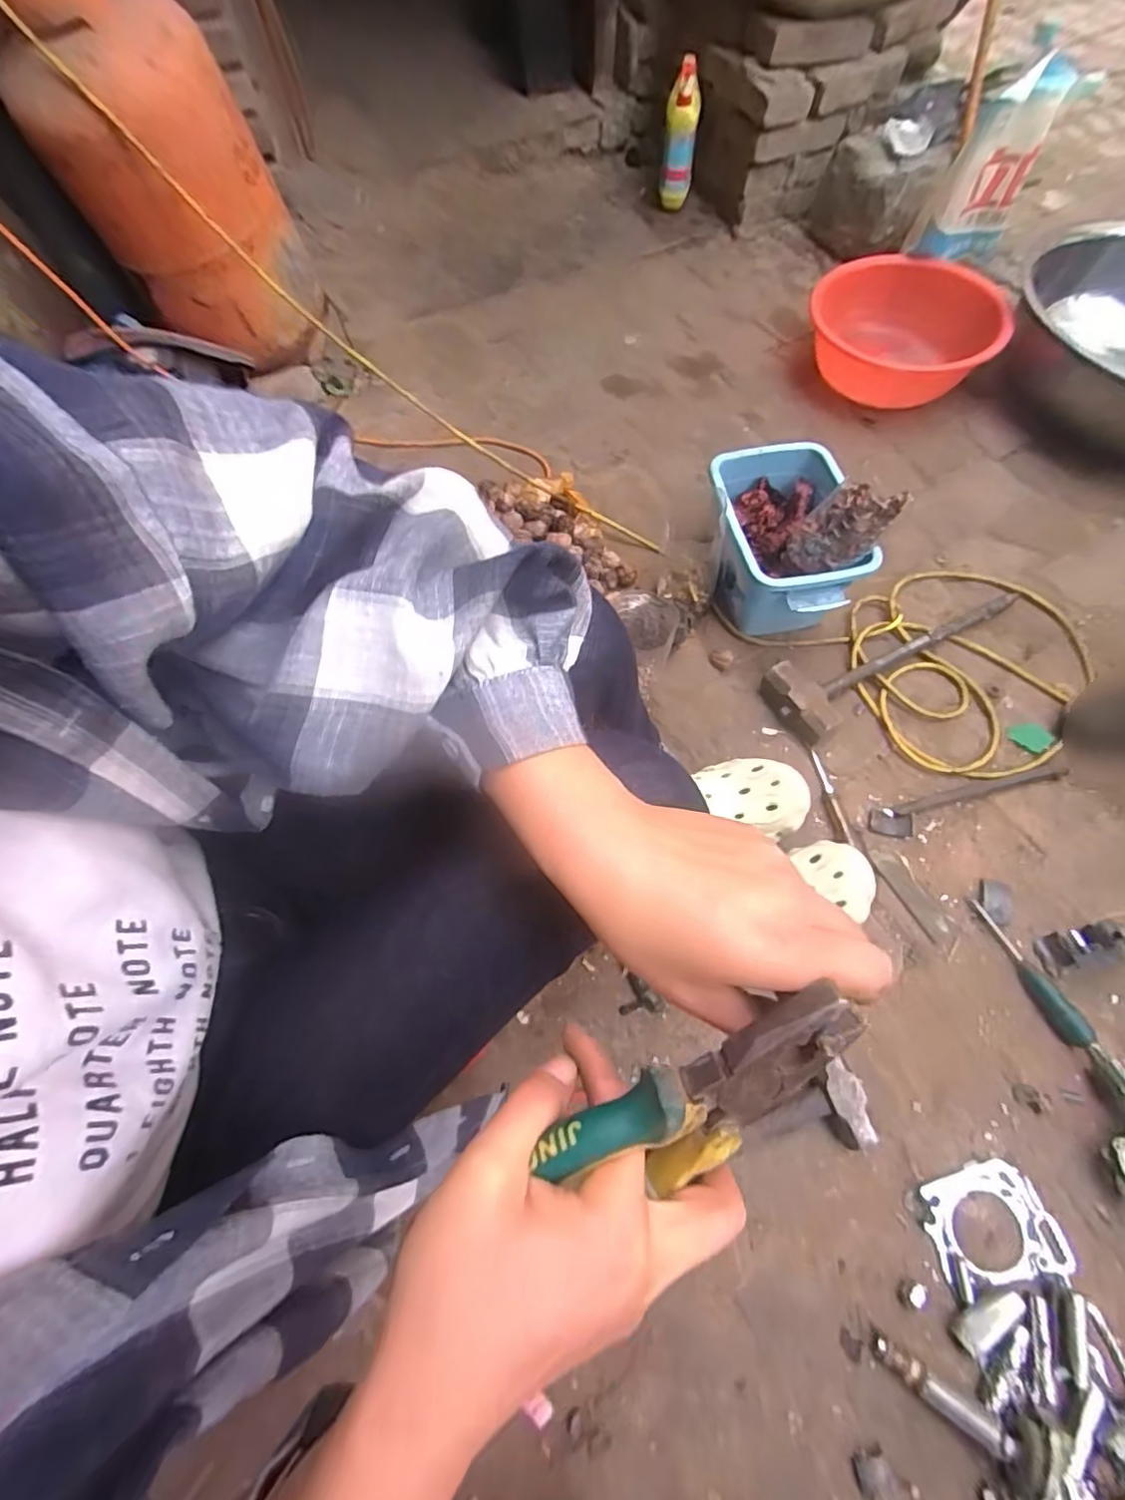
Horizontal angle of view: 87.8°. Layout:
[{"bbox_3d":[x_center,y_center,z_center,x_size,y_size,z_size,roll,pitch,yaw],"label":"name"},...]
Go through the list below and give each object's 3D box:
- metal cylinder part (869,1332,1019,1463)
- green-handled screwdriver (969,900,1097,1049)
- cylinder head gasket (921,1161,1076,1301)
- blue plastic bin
[{"bbox_3d":[0.340,0.581,0.528,0.112,0.022,0.021,22,68,32],"label":"metal cylinder part"},{"bbox_3d":[0.558,0.260,0.696,0.026,0.031,0.173,-18,67,-6],"label":"green-handled screwdriver"},{"bbox_3d":[0.442,0.488,0.605,0.128,0.006,0.096,-10,59,-2],"label":"cylinder head gasket"},{"bbox_3d":[0.333,-0.305,0.896,0.202,0.158,0.275,-11,66,-2],"label":"blue plastic bin"}]

